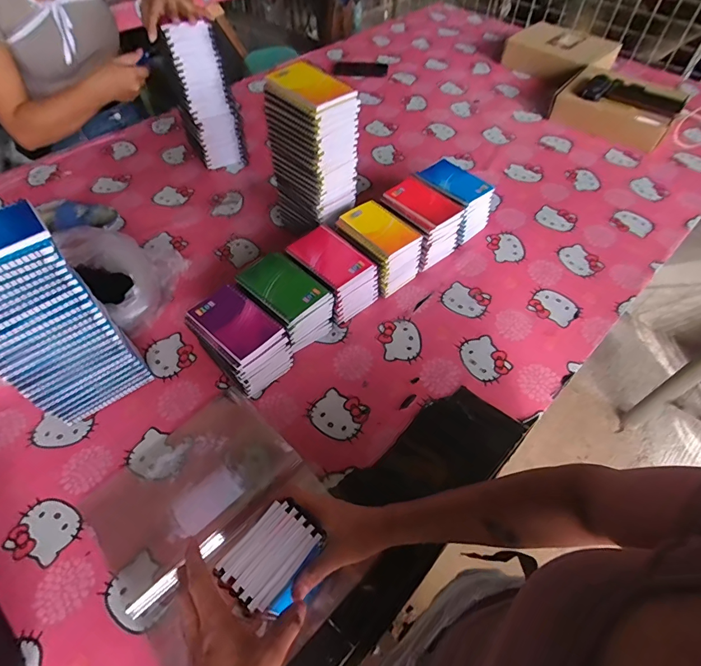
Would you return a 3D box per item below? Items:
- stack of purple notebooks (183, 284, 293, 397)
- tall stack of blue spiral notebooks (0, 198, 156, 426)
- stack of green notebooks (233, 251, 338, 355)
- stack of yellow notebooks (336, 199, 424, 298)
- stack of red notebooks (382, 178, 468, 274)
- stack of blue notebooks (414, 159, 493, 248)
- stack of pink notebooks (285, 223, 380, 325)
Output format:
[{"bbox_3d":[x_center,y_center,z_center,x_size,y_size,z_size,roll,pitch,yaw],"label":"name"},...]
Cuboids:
[{"bbox_3d":[-0.167,0.013,0.635,0.101,0.098,0.140,-39,63,-24],"label":"stack of purple notebooks"},{"bbox_3d":[-0.393,-0.007,0.542,0.138,0.290,0.098,-32,60,-20],"label":"tall stack of blue spiral notebooks"},{"bbox_3d":[-0.102,-0.048,0.675,0.137,0.103,0.093,37,63,23],"label":"stack of green notebooks"},{"bbox_3d":[0.053,-0.156,0.751,0.104,0.104,0.136,-35,62,-22],"label":"stack of yellow notebooks"},{"bbox_3d":[0.133,-0.211,0.789,0.108,0.104,0.138,-33,61,-21],"label":"stack of red notebooks"},{"bbox_3d":[0.208,-0.269,0.837,0.137,0.107,0.104,38,63,24],"label":"stack of blue notebooks"},{"bbox_3d":[-0.030,-0.104,0.721,0.095,0.094,0.139,-37,62,-23],"label":"stack of pink notebooks"}]

